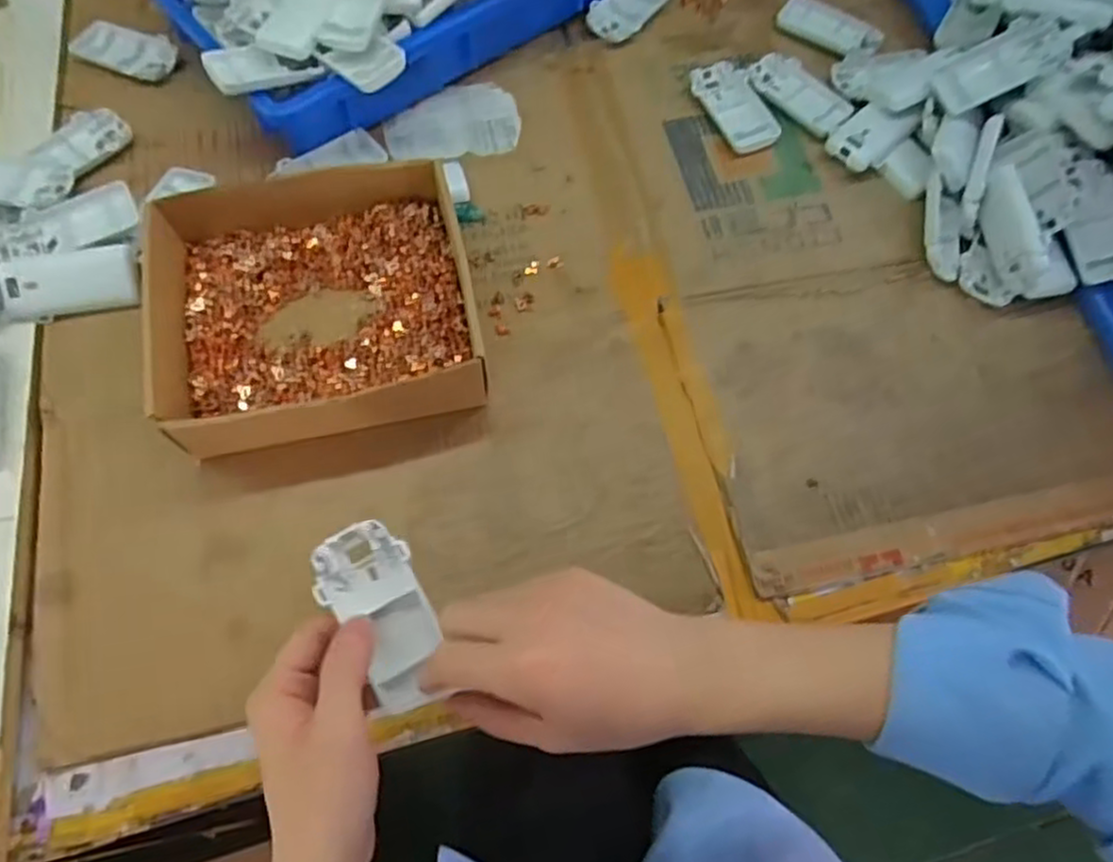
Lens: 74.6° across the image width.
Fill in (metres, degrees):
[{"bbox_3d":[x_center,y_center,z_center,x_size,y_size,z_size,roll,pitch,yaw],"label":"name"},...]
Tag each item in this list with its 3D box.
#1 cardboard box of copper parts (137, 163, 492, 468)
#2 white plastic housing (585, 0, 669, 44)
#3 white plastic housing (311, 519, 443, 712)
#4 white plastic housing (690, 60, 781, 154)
[{"bbox_3d":[-0.170,-0.091,0.520,0.212,0.054,0.208,-10,67,-8],"label":"cardboard box of copper parts"},{"bbox_3d":[0.069,-0.398,0.684,0.049,0.018,0.088,38,69,13],"label":"white plastic housing"},{"bbox_3d":[-0.089,0.095,0.373,0.047,0.020,0.094,-24,82,-13],"label":"white plastic housing"},{"bbox_3d":[0.155,-0.285,0.635,0.051,0.011,0.100,-20,68,-12],"label":"white plastic housing"}]

